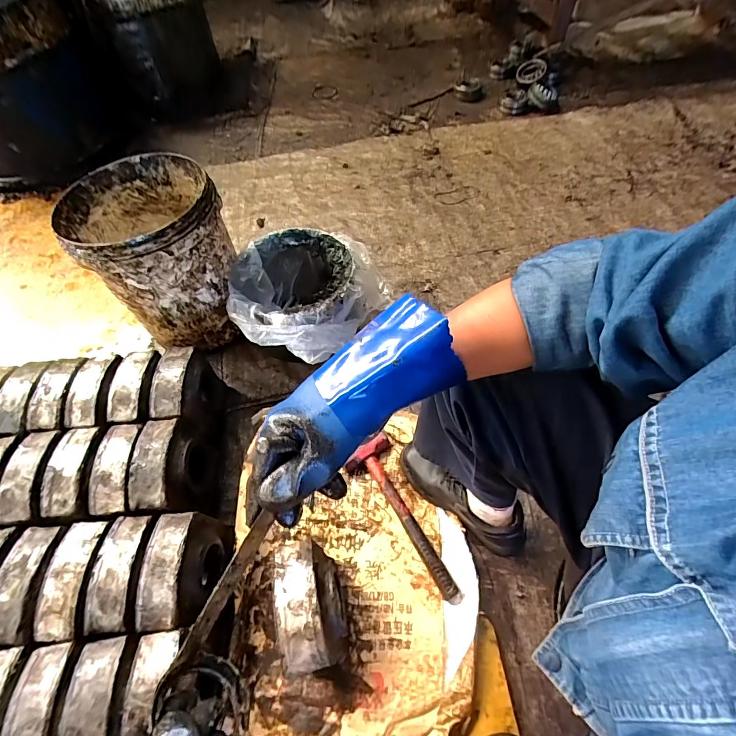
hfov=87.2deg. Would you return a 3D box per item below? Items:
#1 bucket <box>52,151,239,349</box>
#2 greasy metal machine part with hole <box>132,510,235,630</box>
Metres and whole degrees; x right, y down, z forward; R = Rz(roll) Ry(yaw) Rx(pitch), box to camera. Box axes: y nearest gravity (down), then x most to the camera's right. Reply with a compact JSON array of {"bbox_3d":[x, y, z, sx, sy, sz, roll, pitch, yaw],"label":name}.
[{"bbox_3d":[-0.459,-0.255,0.907,0.287,0.333,0.312,-2,59,3],"label":"bucket"},{"bbox_3d":[-0.288,0.320,0.617,0.091,0.118,0.157,-2,59,2],"label":"greasy metal machine part with hole"}]

